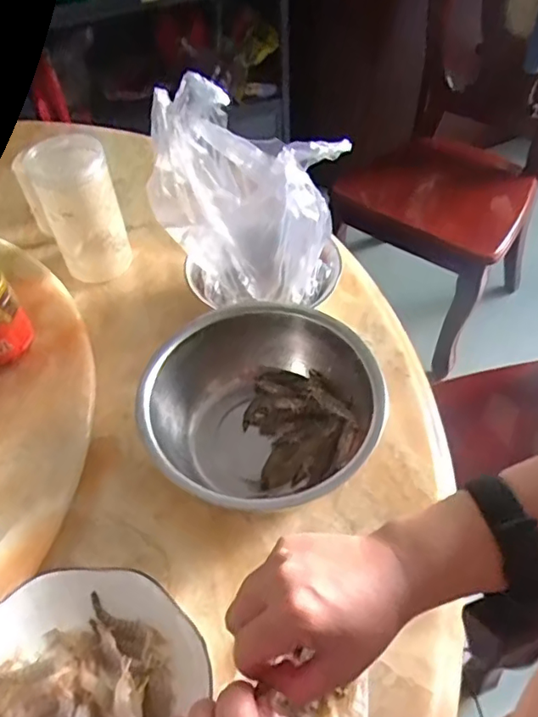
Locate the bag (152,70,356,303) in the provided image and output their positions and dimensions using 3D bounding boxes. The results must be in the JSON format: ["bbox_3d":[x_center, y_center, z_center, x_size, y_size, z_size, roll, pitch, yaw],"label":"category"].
[{"bbox_3d":[-0.022,-0.150,0.537,0.167,0.193,0.103,-8,51,-5],"label":"bag"}]

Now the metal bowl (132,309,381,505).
[{"bbox_3d":[-0.011,0.046,0.515,0.203,0.081,0.180,-31,57,-22],"label":"metal bowl"}]

